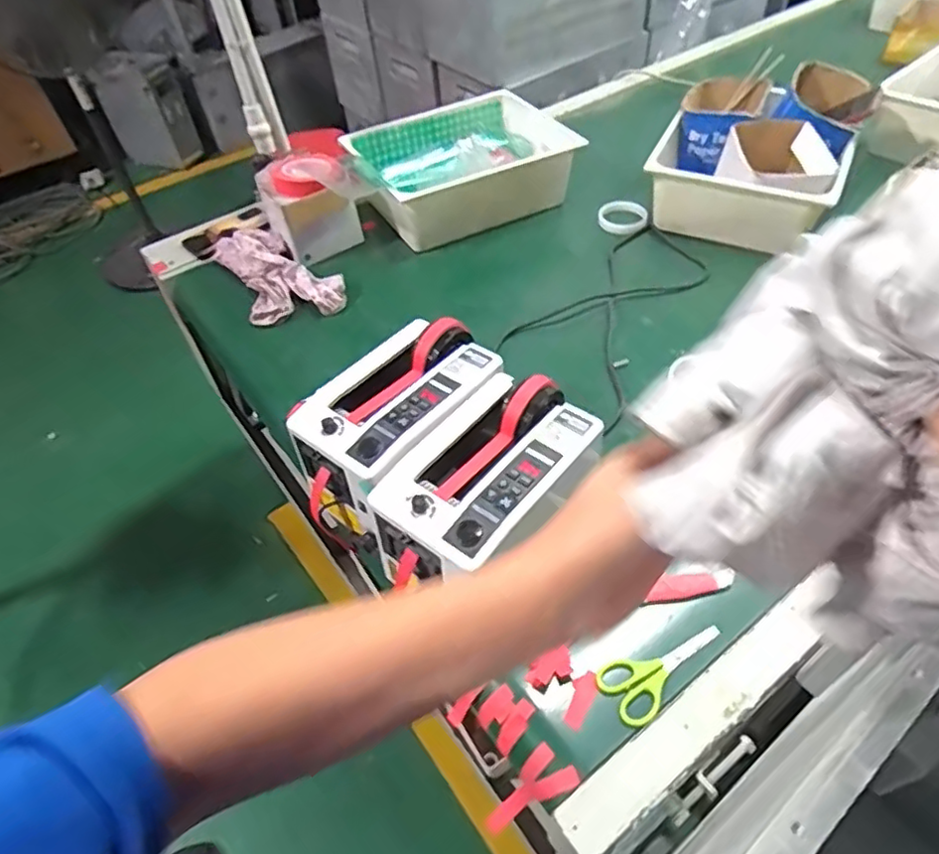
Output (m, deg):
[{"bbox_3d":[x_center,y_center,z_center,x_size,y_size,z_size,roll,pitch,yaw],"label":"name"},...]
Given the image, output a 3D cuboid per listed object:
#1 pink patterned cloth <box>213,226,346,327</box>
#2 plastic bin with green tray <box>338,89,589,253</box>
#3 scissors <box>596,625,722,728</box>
[{"bbox_3d":[-0.319,-0.263,1.058,0.156,0.040,0.265,-25,52,-16],"label":"pink patterned cloth"},{"bbox_3d":[-0.010,-0.493,1.198,0.388,0.108,0.287,-24,51,-15],"label":"plastic bin with green tray"},{"bbox_3d":[0.183,0.224,0.602,0.128,0.006,0.057,-29,53,-19],"label":"scissors"}]

